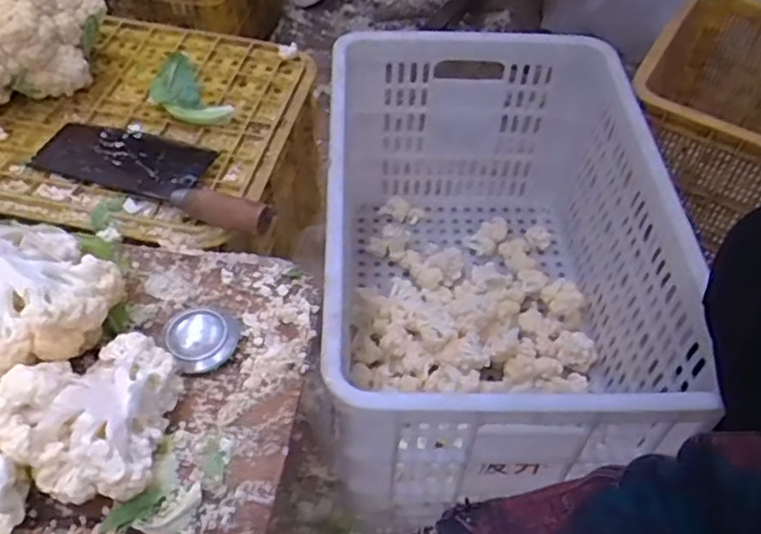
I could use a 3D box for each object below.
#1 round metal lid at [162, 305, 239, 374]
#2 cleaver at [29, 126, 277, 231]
[{"bbox_3d":[-0.148,0.051,0.560,0.059,0.026,0.064,1,49,-1],"label":"round metal lid"},{"bbox_3d":[-0.219,-0.102,0.675,0.271,0.034,0.090,19,51,15],"label":"cleaver"}]

